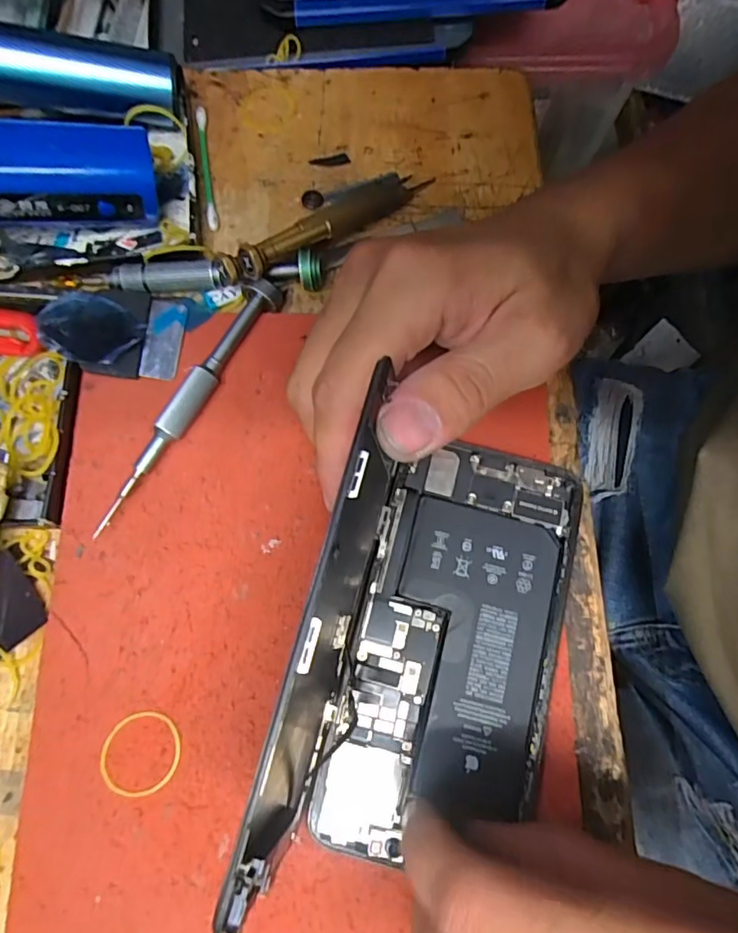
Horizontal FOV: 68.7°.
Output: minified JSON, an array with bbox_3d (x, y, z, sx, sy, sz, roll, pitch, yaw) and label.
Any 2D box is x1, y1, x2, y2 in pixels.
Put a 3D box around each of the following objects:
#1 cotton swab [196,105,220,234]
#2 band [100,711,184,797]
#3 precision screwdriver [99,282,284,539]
[{"bbox_3d":[-0.079,-0.147,0.265,0.005,0.007,0.068,-8,75,-4],"label":"cotton swab"},{"bbox_3d":[-0.084,0.106,0.199,0.029,0.004,0.029,10,75,1],"label":"band"},{"bbox_3d":[-0.075,-0.027,0.228,0.010,0.015,0.124,29,76,6],"label":"precision screwdriver"}]

